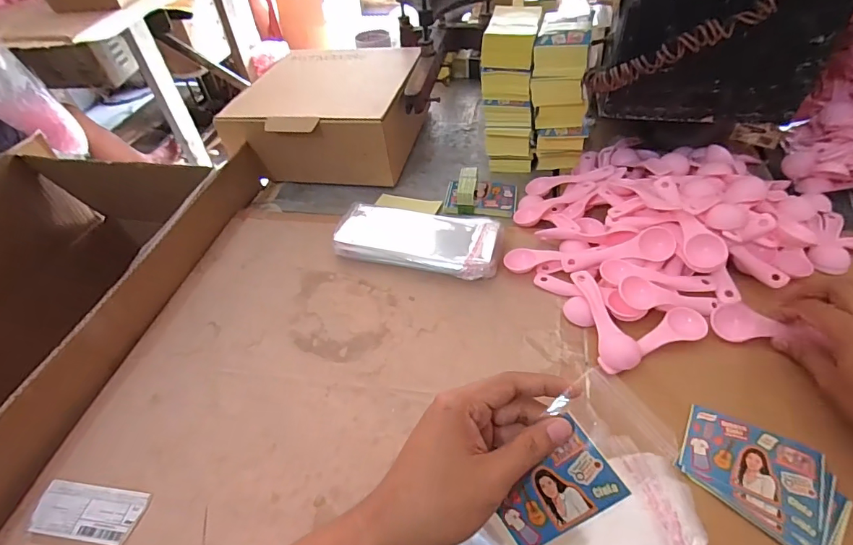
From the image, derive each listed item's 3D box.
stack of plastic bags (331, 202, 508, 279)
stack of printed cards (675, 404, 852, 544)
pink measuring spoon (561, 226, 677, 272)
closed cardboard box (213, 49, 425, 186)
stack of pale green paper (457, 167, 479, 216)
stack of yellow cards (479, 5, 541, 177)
[{"bbox_3d":[-0.012,-0.041,0.530,0.197,0.033,0.088,10,49,14],"label":"stack of plastic bags"},{"bbox_3d":[0.253,0.155,0.334,0.106,0.007,0.079,28,55,28],"label":"stack of printed cards"},{"bbox_3d":[0.202,-0.022,0.467,0.111,0.023,0.025,-11,48,15],"label":"pink measuring spoon"},{"bbox_3d":[-0.144,-0.255,0.690,0.253,0.099,0.236,7,48,12],"label":"closed cardboard box"},{"bbox_3d":[0.055,-0.110,0.588,0.024,0.034,0.059,5,48,10],"label":"stack of pale green paper"},{"bbox_3d":[0.115,-0.245,0.600,0.074,0.174,0.107,6,48,11],"label":"stack of yellow cards"}]

